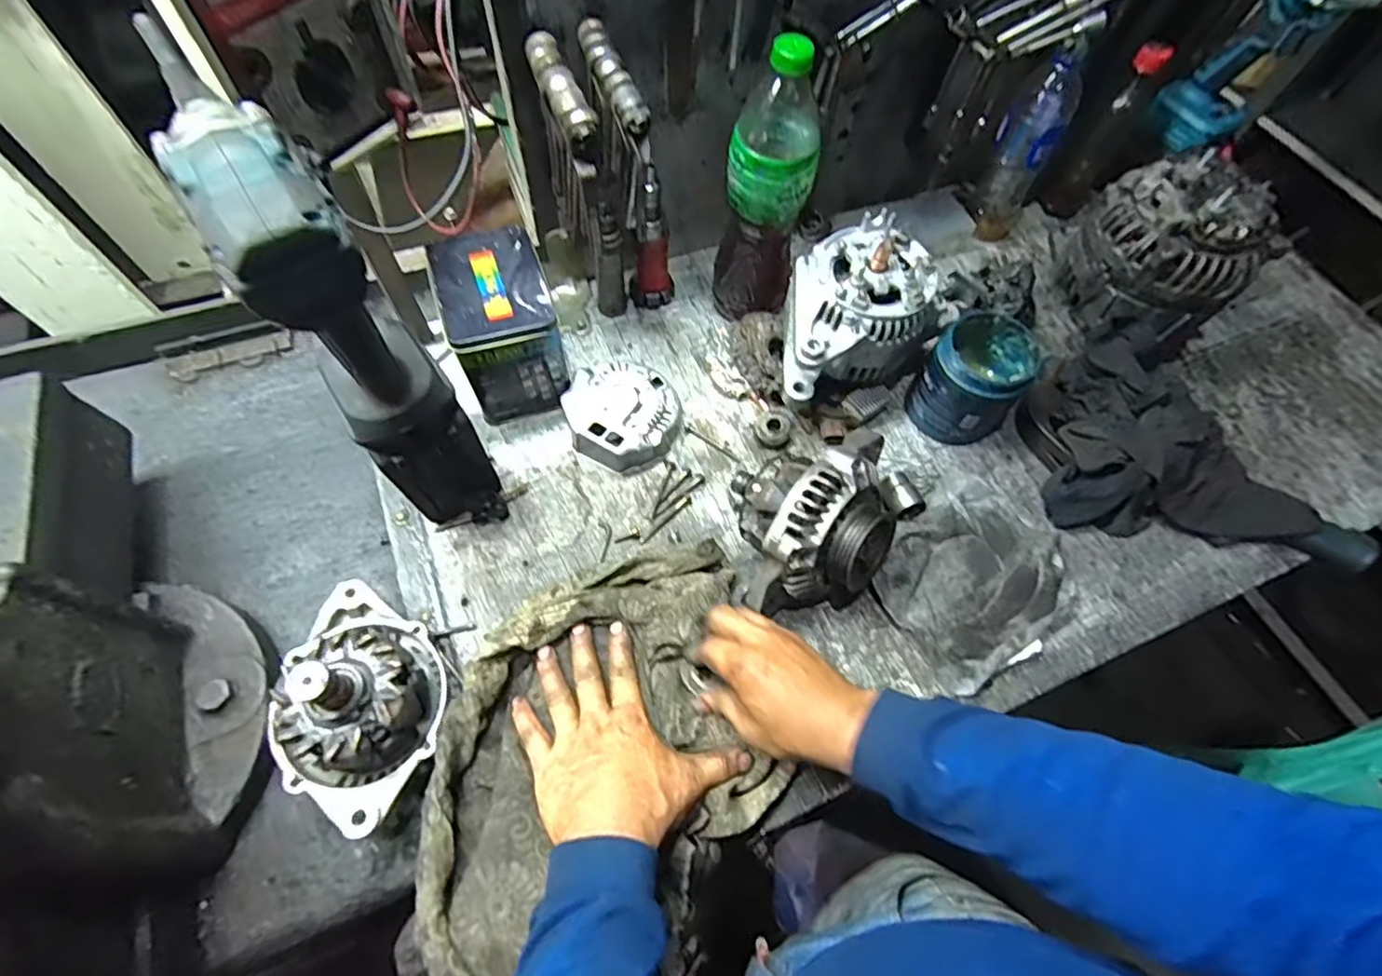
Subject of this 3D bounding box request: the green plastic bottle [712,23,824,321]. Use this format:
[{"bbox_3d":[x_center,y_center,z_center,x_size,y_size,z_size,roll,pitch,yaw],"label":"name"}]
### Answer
[{"bbox_3d":[0.070,-0.271,0.557,0.075,0.250,0.063,11,62,2],"label":"green plastic bottle"}]

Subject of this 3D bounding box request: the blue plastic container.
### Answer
[{"bbox_3d":[0.277,-0.106,0.595,0.087,0.098,0.093,2,62,-3],"label":"blue plastic container"}]

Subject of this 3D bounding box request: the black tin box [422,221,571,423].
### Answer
[{"bbox_3d":[-0.175,-0.151,0.574,0.098,0.128,0.125,-17,65,-12],"label":"black tin box"}]

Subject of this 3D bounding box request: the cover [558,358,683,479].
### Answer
[{"bbox_3d":[-0.066,-0.075,0.595,0.112,0.036,0.114,18,63,5],"label":"cover"}]

